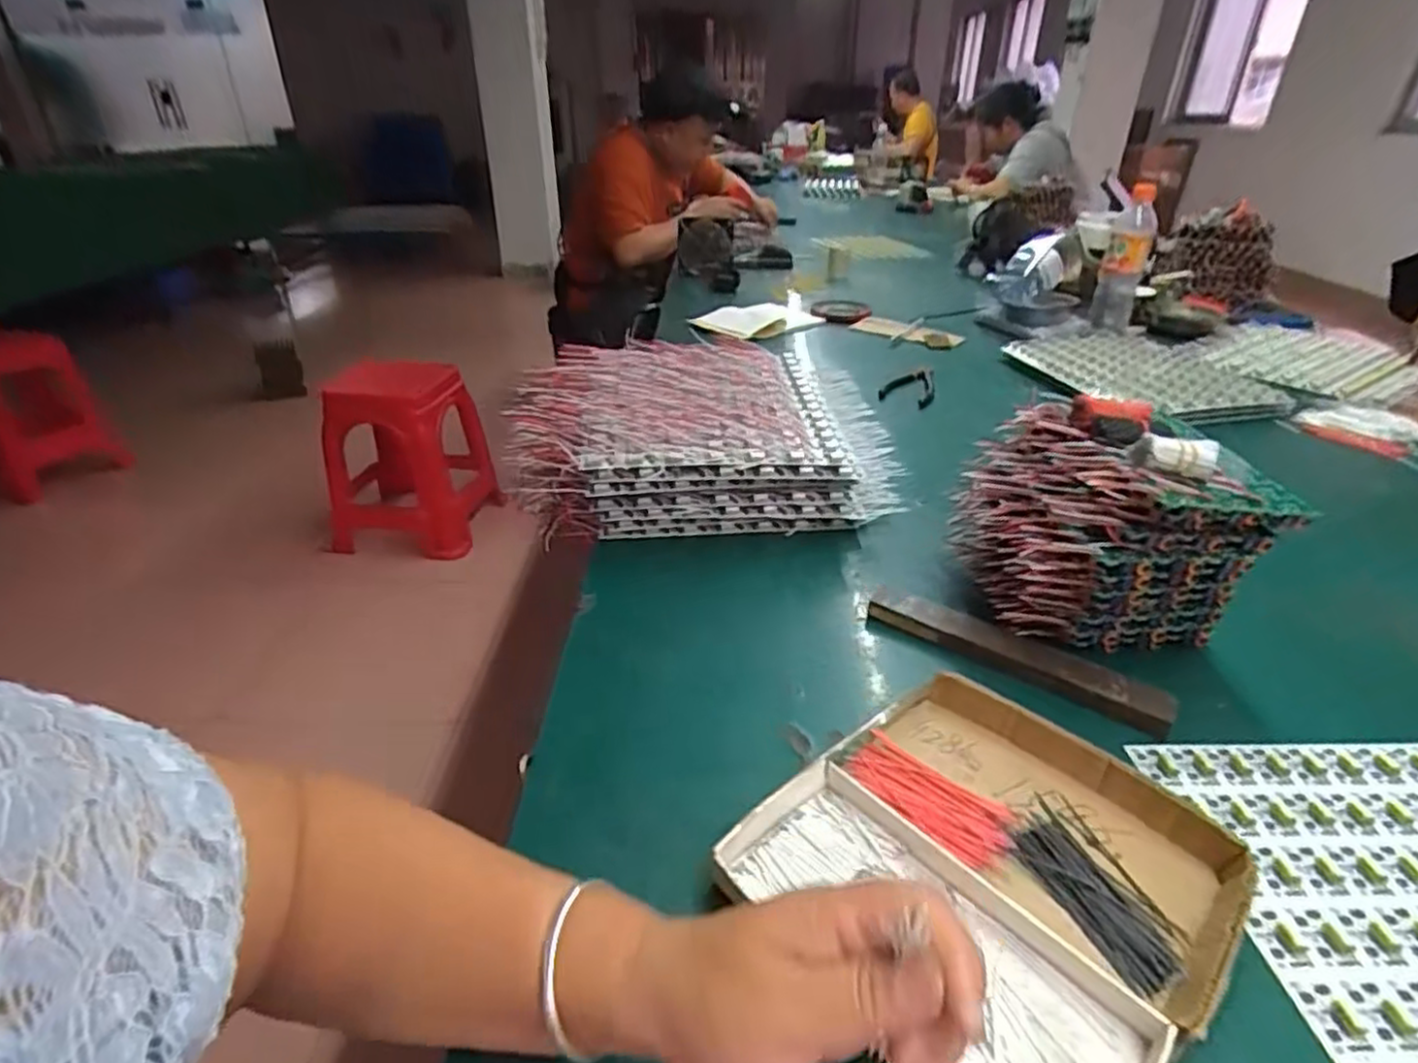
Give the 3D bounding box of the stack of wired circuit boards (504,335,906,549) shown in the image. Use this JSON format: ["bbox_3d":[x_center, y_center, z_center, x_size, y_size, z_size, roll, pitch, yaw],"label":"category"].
[{"bbox_3d":[-0.008,-0.107,0.766,0.370,0.104,0.290,-2,31,0],"label":"stack of wired circuit boards"}]

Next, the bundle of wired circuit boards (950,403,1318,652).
[{"bbox_3d":[0.286,-0.007,0.530,0.145,0.149,0.166,-8,31,-10],"label":"bundle of wired circuit boards"}]

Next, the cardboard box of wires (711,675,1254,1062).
[{"bbox_3d":[0.140,0.171,0.366,0.211,0.028,0.192,-27,39,-35],"label":"cardboard box of wires"}]

